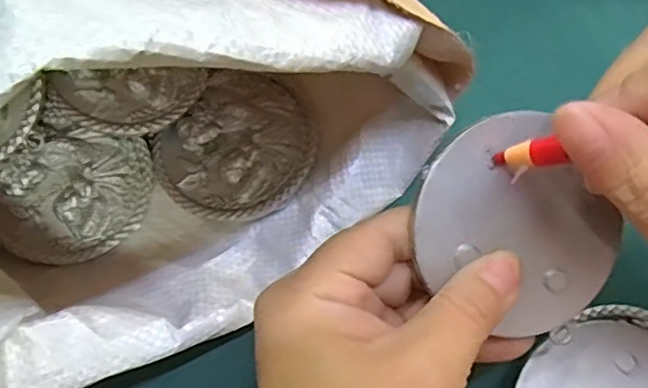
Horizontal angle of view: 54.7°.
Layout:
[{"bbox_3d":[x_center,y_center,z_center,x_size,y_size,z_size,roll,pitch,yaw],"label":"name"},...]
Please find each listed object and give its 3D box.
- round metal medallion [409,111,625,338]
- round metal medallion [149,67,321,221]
[{"bbox_3d":[0.063,0.012,0.210,0.061,0.004,0.073,-41,101,-4],"label":"round metal medallion"},{"bbox_3d":[-0.037,-0.021,0.280,0.065,0.008,0.067,0,74,0],"label":"round metal medallion"}]

